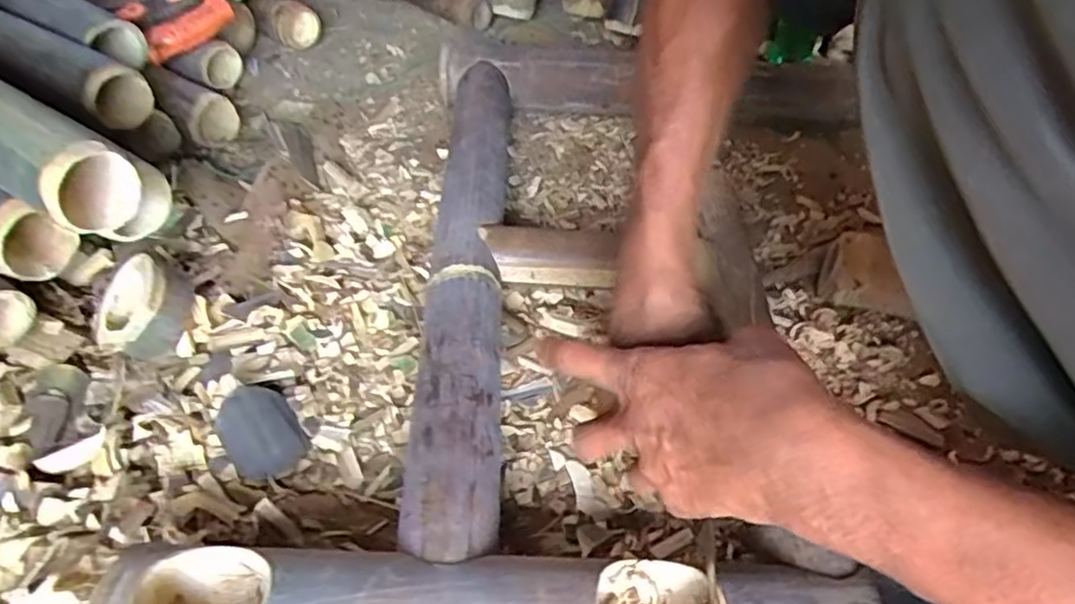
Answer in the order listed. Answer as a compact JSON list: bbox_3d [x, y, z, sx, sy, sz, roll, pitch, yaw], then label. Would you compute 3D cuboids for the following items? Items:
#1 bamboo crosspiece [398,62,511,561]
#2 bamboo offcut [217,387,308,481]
[{"bbox_3d":[-0.061,-0.045,0.608,0.068,0.069,0.570,2,44,-3],"label":"bamboo crosspiece"},{"bbox_3d":[-0.194,0.090,0.488,0.050,0.015,0.067,-24,73,-36],"label":"bamboo offcut"}]

